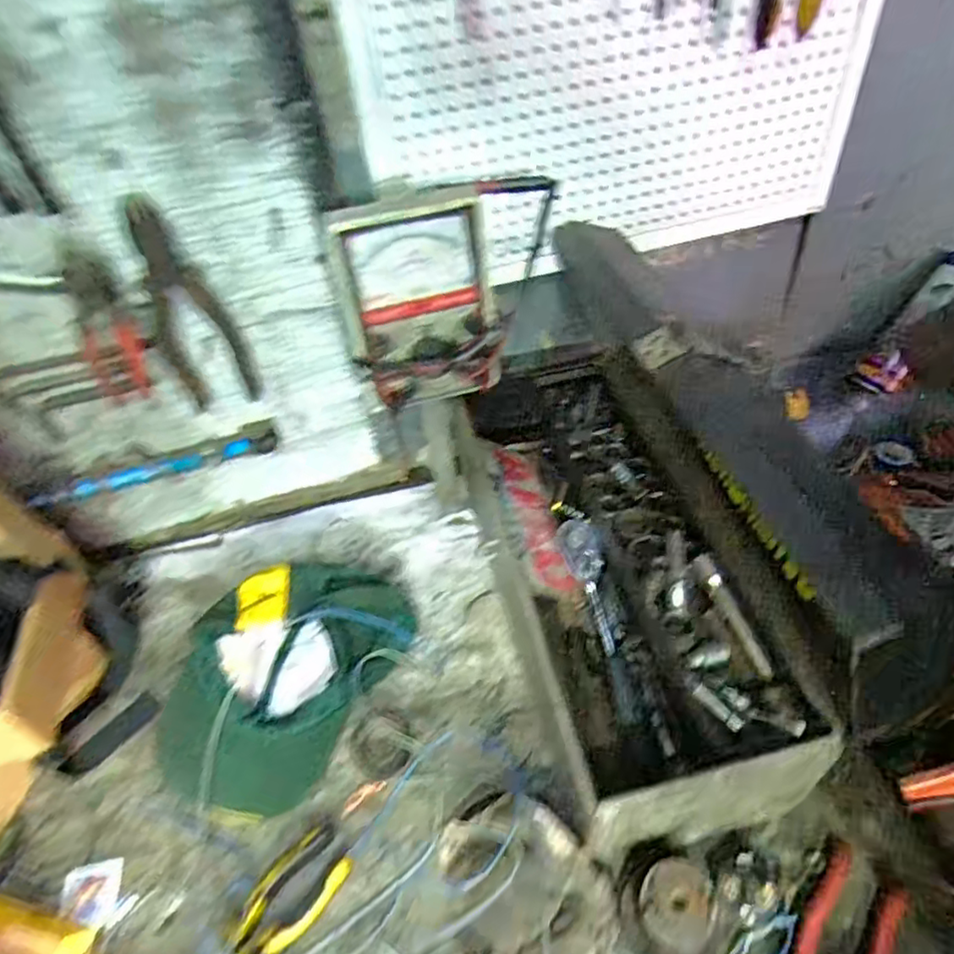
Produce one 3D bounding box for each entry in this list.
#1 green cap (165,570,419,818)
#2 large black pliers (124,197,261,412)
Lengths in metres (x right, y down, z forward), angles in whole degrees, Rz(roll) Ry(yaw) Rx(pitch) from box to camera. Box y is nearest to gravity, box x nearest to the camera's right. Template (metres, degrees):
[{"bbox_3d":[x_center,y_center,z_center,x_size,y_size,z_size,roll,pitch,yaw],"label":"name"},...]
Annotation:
[{"bbox_3d":[-0.191,0.185,0.639,0.165,0.082,0.251,20,51,23],"label":"green cap"},{"bbox_3d":[-0.274,-0.154,0.615,0.072,0.208,0.016,-27,49,-17],"label":"large black pliers"}]

